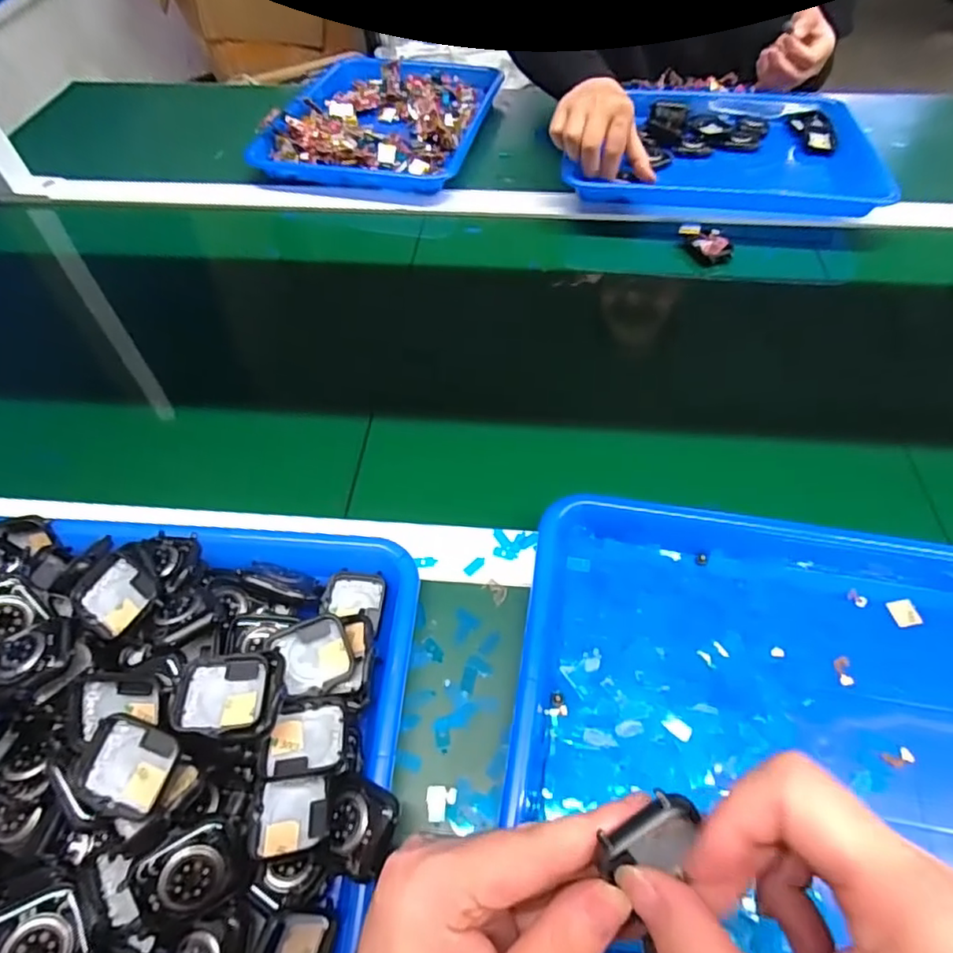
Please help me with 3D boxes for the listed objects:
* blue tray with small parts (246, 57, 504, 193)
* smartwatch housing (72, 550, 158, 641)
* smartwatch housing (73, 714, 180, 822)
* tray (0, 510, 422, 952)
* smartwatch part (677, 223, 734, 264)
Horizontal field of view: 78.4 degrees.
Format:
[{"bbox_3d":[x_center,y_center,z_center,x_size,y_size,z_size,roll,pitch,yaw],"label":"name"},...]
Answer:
[{"bbox_3d":[-0.111,-0.446,0.720,0.242,0.028,0.287,9,56,7],"label":"blue tray with small parts"},{"bbox_3d":[-0.194,0.064,0.314,0.041,0.013,0.035,44,72,9],"label":"smartwatch housing"},{"bbox_3d":[-0.160,0.135,0.269,0.043,0.013,0.037,11,56,9],"label":"smartwatch housing"},{"bbox_3d":[-0.206,0.128,0.295,0.330,0.058,0.252,3,55,3],"label":"tray"},{"bbox_3d":[0.232,-0.238,0.592,0.037,0.013,0.055,-24,58,-15],"label":"smartwatch part"}]

